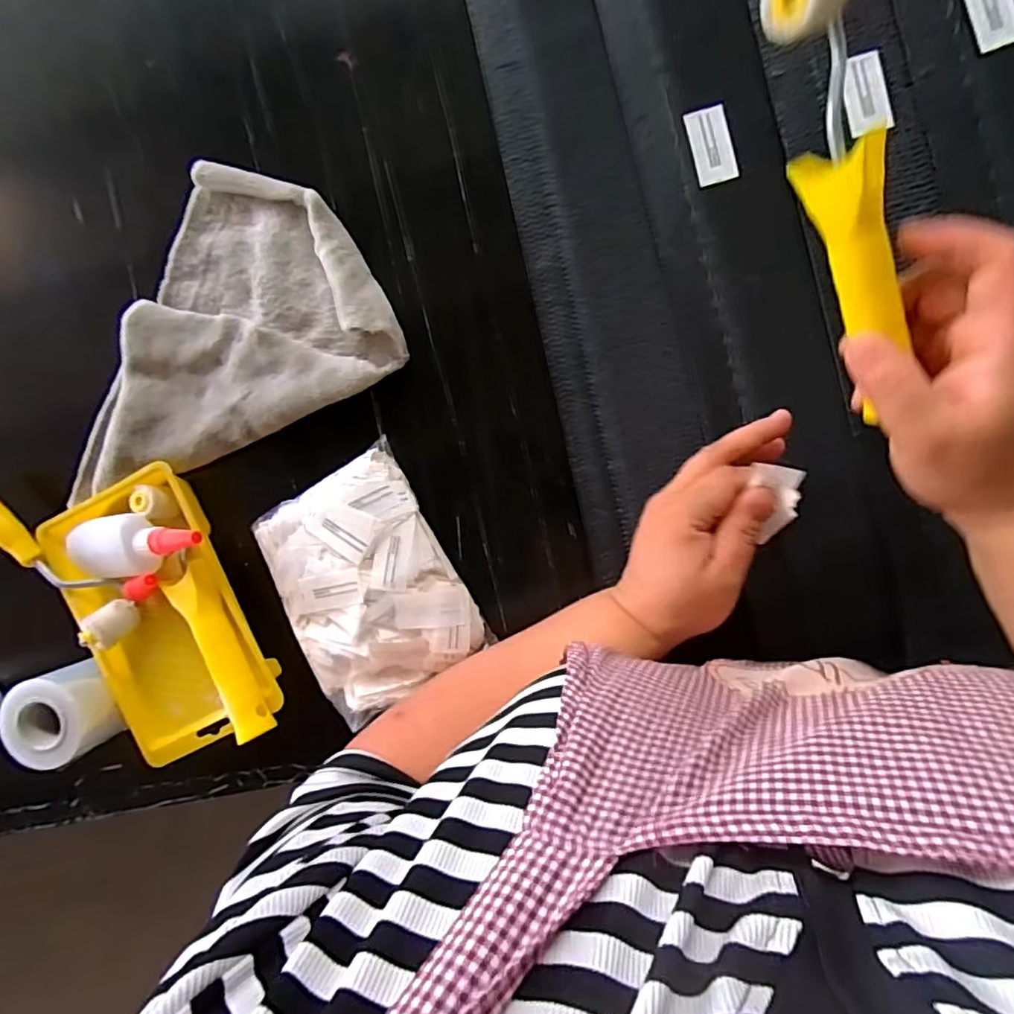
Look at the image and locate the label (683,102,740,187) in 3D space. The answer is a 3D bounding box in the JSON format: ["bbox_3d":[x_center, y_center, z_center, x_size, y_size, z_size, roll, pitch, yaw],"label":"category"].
[{"bbox_3d":[0.139,-0.244,0.393,0.026,0.004,0.050,-14,91,6],"label":"label"}]

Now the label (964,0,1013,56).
[{"bbox_3d":[0.303,-0.312,0.363,0.026,0.004,0.051,-16,90,16],"label":"label"}]

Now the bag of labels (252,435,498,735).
[{"bbox_3d":[-0.102,0.060,0.425,0.126,0.038,0.169,-30,89,6],"label":"bag of labels"}]

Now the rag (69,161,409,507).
[{"bbox_3d":[-0.224,-0.137,0.433,0.255,0.028,0.184,-24,90,6],"label":"rag"}]

